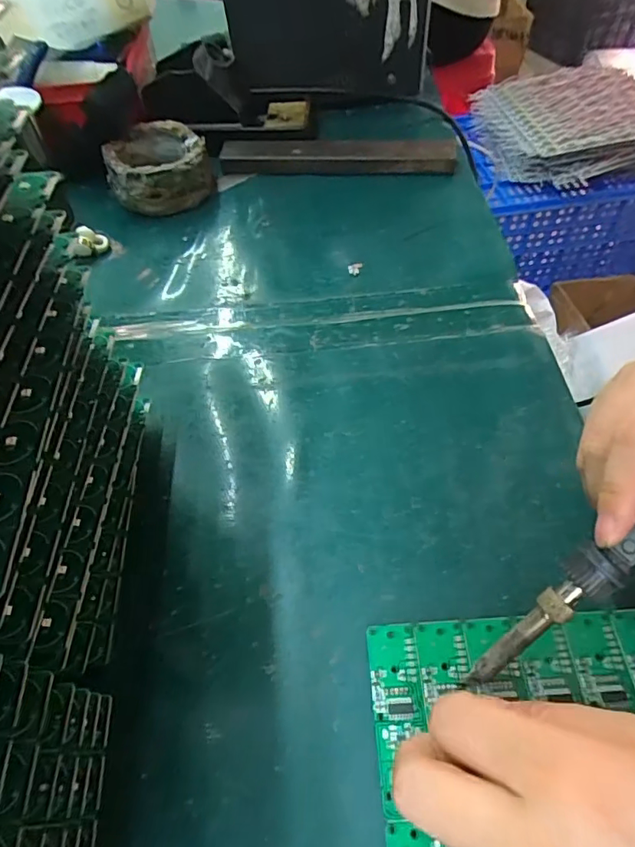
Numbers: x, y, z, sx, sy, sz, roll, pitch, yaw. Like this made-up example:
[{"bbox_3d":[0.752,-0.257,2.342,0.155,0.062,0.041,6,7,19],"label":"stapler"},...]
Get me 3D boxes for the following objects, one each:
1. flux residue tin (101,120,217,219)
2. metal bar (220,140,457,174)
[{"bbox_3d":[-0.136,-0.221,0.444,0.082,0.045,0.080,-11,55,-5],"label":"flux residue tin"},{"bbox_3d":[0.018,-0.237,0.457,0.204,0.022,0.027,1,55,3],"label":"metal bar"}]

